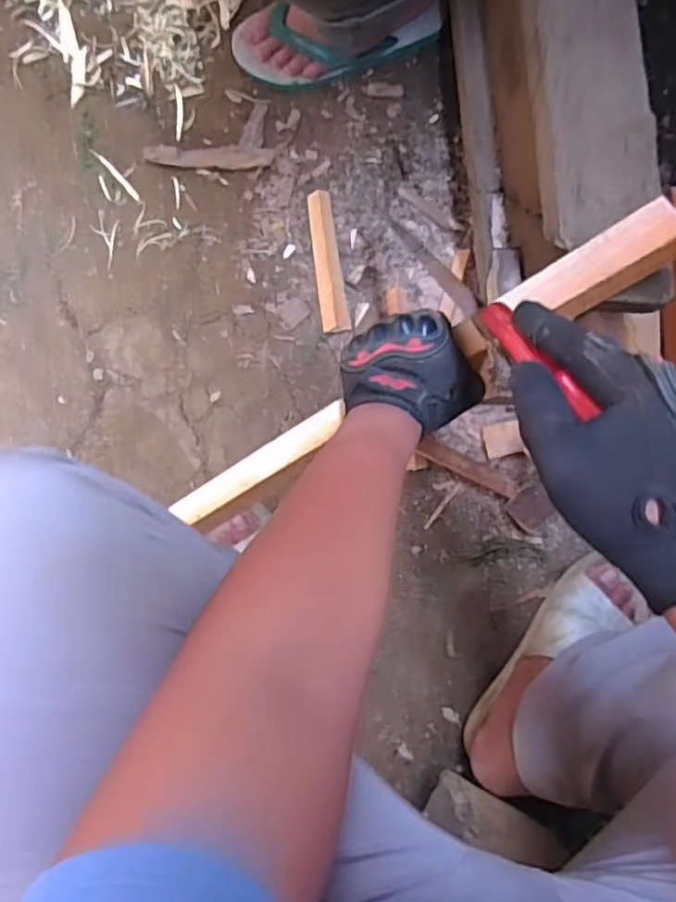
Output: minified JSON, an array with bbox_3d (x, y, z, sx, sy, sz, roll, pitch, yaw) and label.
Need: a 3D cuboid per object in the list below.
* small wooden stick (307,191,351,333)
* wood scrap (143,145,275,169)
[{"bbox_3d":[-0.014,-0.238,0.794,0.034,0.017,0.183,-9,84,5],"label":"small wooden stick"},{"bbox_3d":[-0.167,-0.381,0.817,0.169,0.005,0.028,7,86,7],"label":"wood scrap"}]

